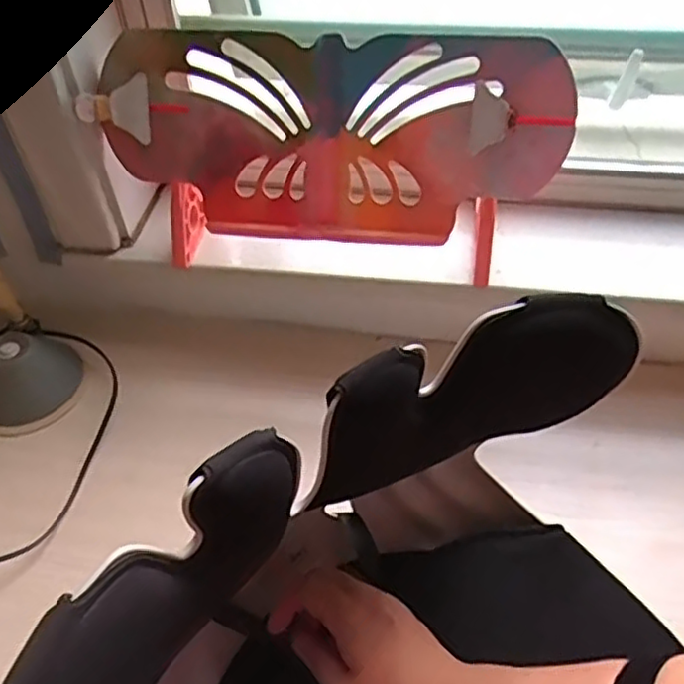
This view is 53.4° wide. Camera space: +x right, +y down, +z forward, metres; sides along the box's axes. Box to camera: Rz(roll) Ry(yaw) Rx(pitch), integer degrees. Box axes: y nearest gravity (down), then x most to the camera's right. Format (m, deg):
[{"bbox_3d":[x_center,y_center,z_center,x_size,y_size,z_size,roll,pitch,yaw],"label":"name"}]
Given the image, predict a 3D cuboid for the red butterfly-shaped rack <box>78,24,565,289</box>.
[{"bbox_3d":[-0.016,-0.190,0.662,0.432,0.183,0.132,11,49,12],"label":"red butterfly-shaped rack"}]

